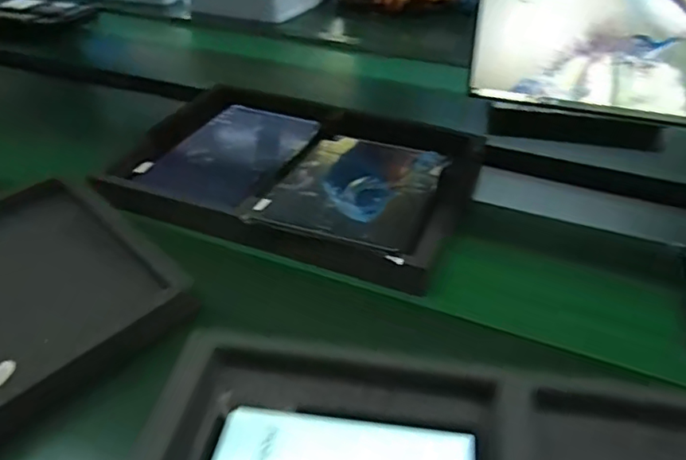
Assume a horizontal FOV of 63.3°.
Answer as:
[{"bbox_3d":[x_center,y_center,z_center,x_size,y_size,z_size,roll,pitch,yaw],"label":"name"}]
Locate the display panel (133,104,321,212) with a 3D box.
[{"bbox_3d":[-0.144,-0.105,0.740,0.170,0.009,0.225,18,42,22],"label":"display panel"}]

